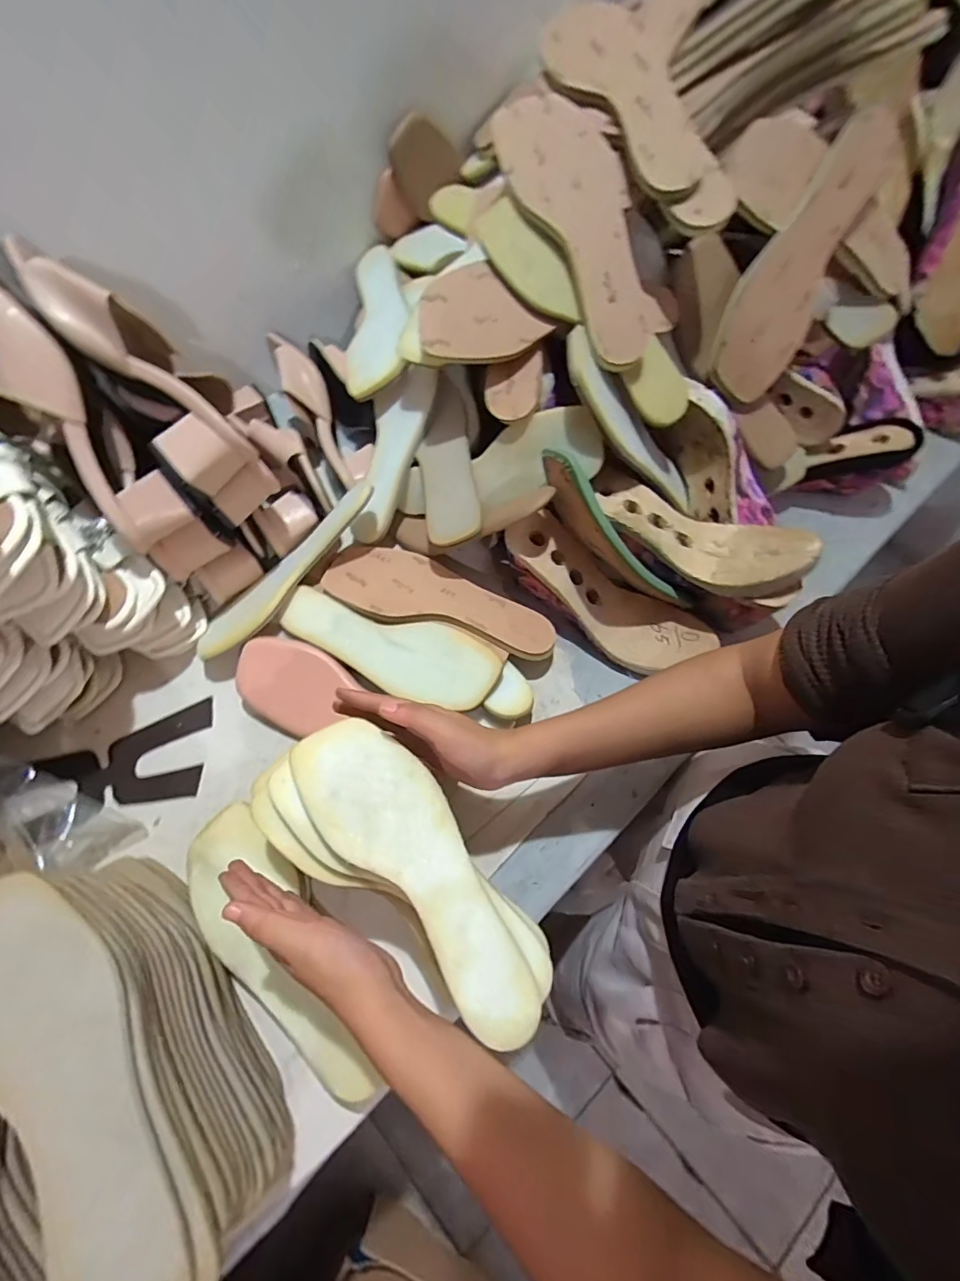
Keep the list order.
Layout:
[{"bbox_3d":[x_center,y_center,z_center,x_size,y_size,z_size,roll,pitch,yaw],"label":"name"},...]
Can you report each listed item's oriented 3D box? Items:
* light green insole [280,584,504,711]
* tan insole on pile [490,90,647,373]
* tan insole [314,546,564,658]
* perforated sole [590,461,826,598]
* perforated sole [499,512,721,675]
[{"bbox_3d":[-0.092,0.005,0.513,0.222,0.014,0.076,20,69,7],"label":"light green insole"},{"bbox_3d":[0.094,-0.365,0.455,0.089,0.029,0.239,-22,92,-9],"label":"tan insole on pile"},{"bbox_3d":[-0.043,-0.039,0.537,0.241,0.013,0.090,24,60,10],"label":"tan insole"},{"bbox_3d":[0.207,-0.107,0.502,0.215,0.042,0.081,25,70,9],"label":"perforated sole"},{"bbox_3d":[0.130,-0.044,0.532,0.245,0.052,0.082,35,71,-9],"label":"perforated sole"}]

